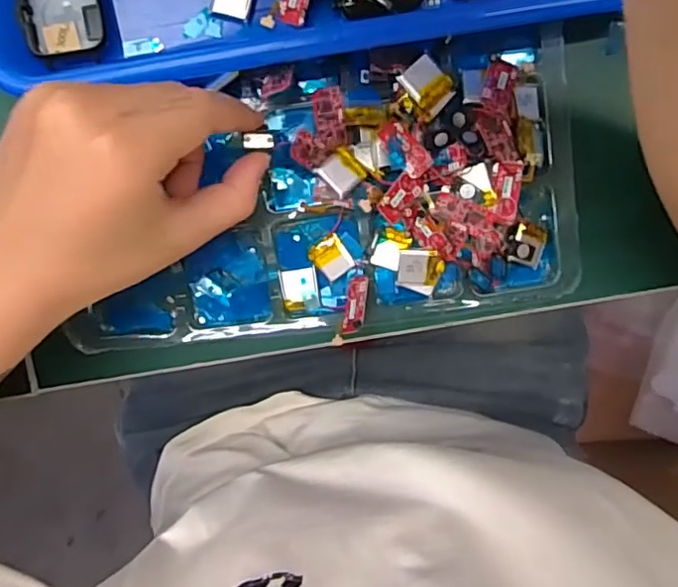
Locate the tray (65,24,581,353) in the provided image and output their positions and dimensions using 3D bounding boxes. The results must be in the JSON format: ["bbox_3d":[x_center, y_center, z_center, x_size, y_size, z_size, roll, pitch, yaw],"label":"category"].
[{"bbox_3d":[-0.009,-0.046,0.290,0.248,0.030,0.127,-9,96,0],"label":"tray"}]

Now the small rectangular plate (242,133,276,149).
[{"bbox_3d":[-0.034,-0.065,0.253,0.014,0.004,0.006,-8,97,-27],"label":"small rectangular plate"}]

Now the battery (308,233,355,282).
[{"bbox_3d":[-0.004,-0.018,0.297,0.017,0.009,0.021,-34,94,3],"label":"battery"}]

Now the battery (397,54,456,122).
[{"bbox_3d":[0.042,-0.098,0.281,0.020,0.010,0.024,-37,94,3],"label":"battery"}]

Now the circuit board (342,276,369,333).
[{"bbox_3d":[0.008,0.005,0.291,0.004,0.014,0.028,24,67,-42],"label":"circuit board"}]

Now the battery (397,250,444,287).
[{"bbox_3d":[0.041,-0.013,0.295,0.023,0.006,0.019,3,109,-5],"label":"battery"}]

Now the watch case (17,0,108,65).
[{"bbox_3d":[-0.126,-0.130,0.269,0.036,0.009,0.044,-12,95,1],"label":"watch case"}]

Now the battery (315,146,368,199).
[{"bbox_3d":[0.002,-0.057,0.279,0.020,0.004,0.018,-46,104,-14],"label":"battery"}]

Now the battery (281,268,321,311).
[{"bbox_3d":[-0.020,-0.002,0.300,0.017,0.004,0.020,-8,95,1],"label":"battery"}]

